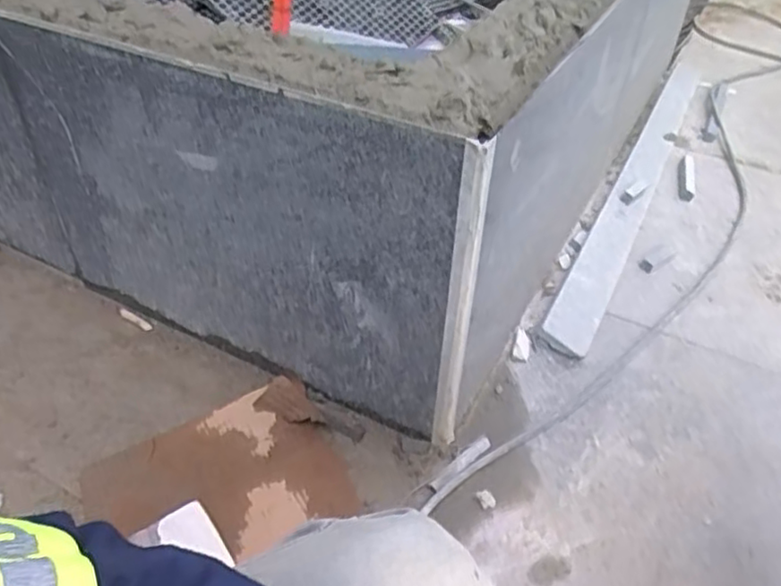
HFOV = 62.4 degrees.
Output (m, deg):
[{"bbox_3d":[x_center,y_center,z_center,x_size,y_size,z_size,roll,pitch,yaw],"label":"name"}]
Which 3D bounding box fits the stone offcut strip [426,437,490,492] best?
[{"bbox_3d":[0.081,0.199,0.751,0.099,0.006,0.016,-30,50,-33],"label":"stone offcut strip"}]

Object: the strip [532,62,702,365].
[{"bbox_3d":[0.497,-0.243,1.271,0.071,0.028,1.121,21,43,19],"label":"strip"}]

